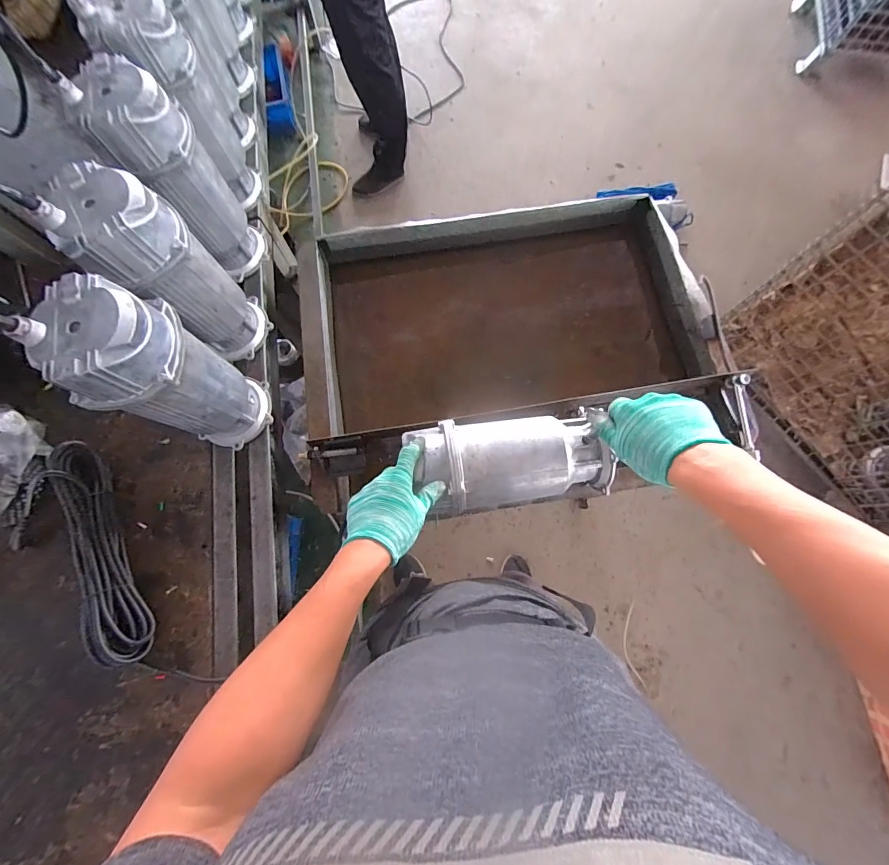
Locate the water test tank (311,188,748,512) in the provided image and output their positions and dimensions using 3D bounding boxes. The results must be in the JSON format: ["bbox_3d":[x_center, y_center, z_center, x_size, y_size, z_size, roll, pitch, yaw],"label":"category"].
[{"bbox_3d":[0.121,-0.171,0.786,0.744,0.217,0.541,-8,75,-1],"label":"water test tank"}]

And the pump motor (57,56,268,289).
[{"bbox_3d":[-0.411,-0.389,0.616,0.121,0.292,0.117,-39,78,-8],"label":"pump motor"}]

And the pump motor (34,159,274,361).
[{"bbox_3d":[-0.390,-0.224,0.570,0.117,0.291,0.127,0,75,1],"label":"pump motor"}]

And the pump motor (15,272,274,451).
[{"bbox_3d":[-0.369,-0.070,0.535,0.124,0.302,0.120,-22,76,-4],"label":"pump motor"}]

